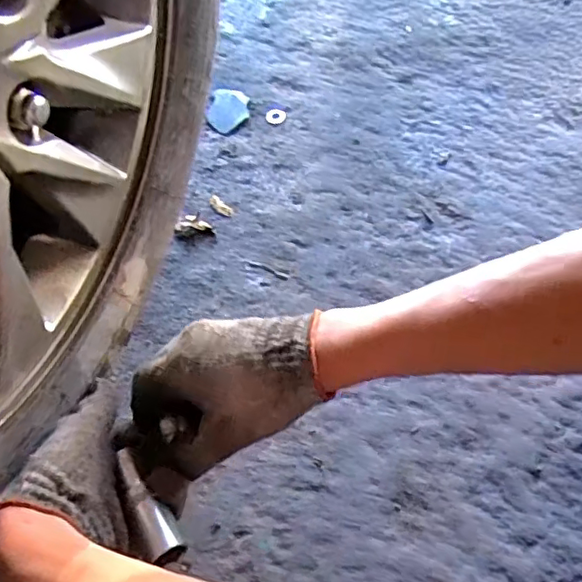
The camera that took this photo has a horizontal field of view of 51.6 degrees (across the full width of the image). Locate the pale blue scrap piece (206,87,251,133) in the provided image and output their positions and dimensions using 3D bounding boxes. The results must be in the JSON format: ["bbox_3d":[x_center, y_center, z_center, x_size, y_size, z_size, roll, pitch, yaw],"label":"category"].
[{"bbox_3d":[-0.085,-0.243,0.808,0.057,0.010,0.068,-1,60,1],"label":"pale blue scrap piece"}]

